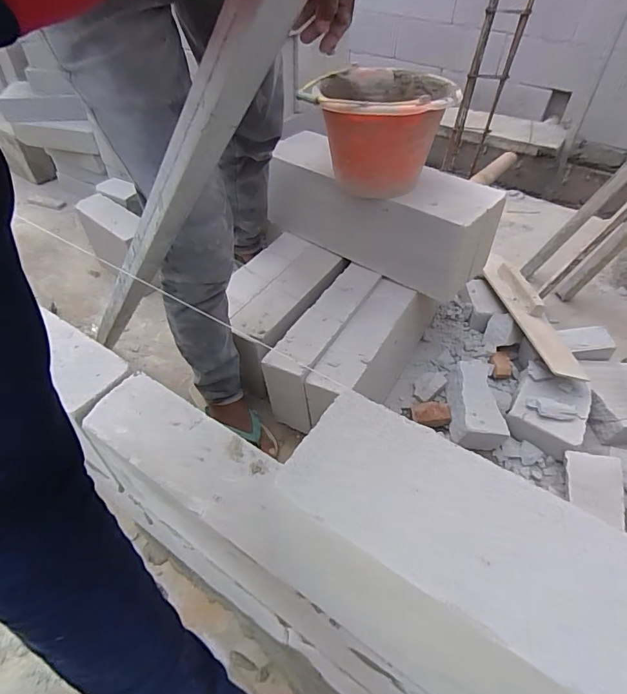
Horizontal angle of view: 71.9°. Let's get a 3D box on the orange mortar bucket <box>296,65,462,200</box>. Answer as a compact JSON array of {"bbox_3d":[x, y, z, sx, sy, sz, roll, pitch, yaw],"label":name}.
[{"bbox_3d":[0.138,-0.479,0.929,0.270,0.177,0.294,2,48,-2],"label":"orange mortar bucket"}]

